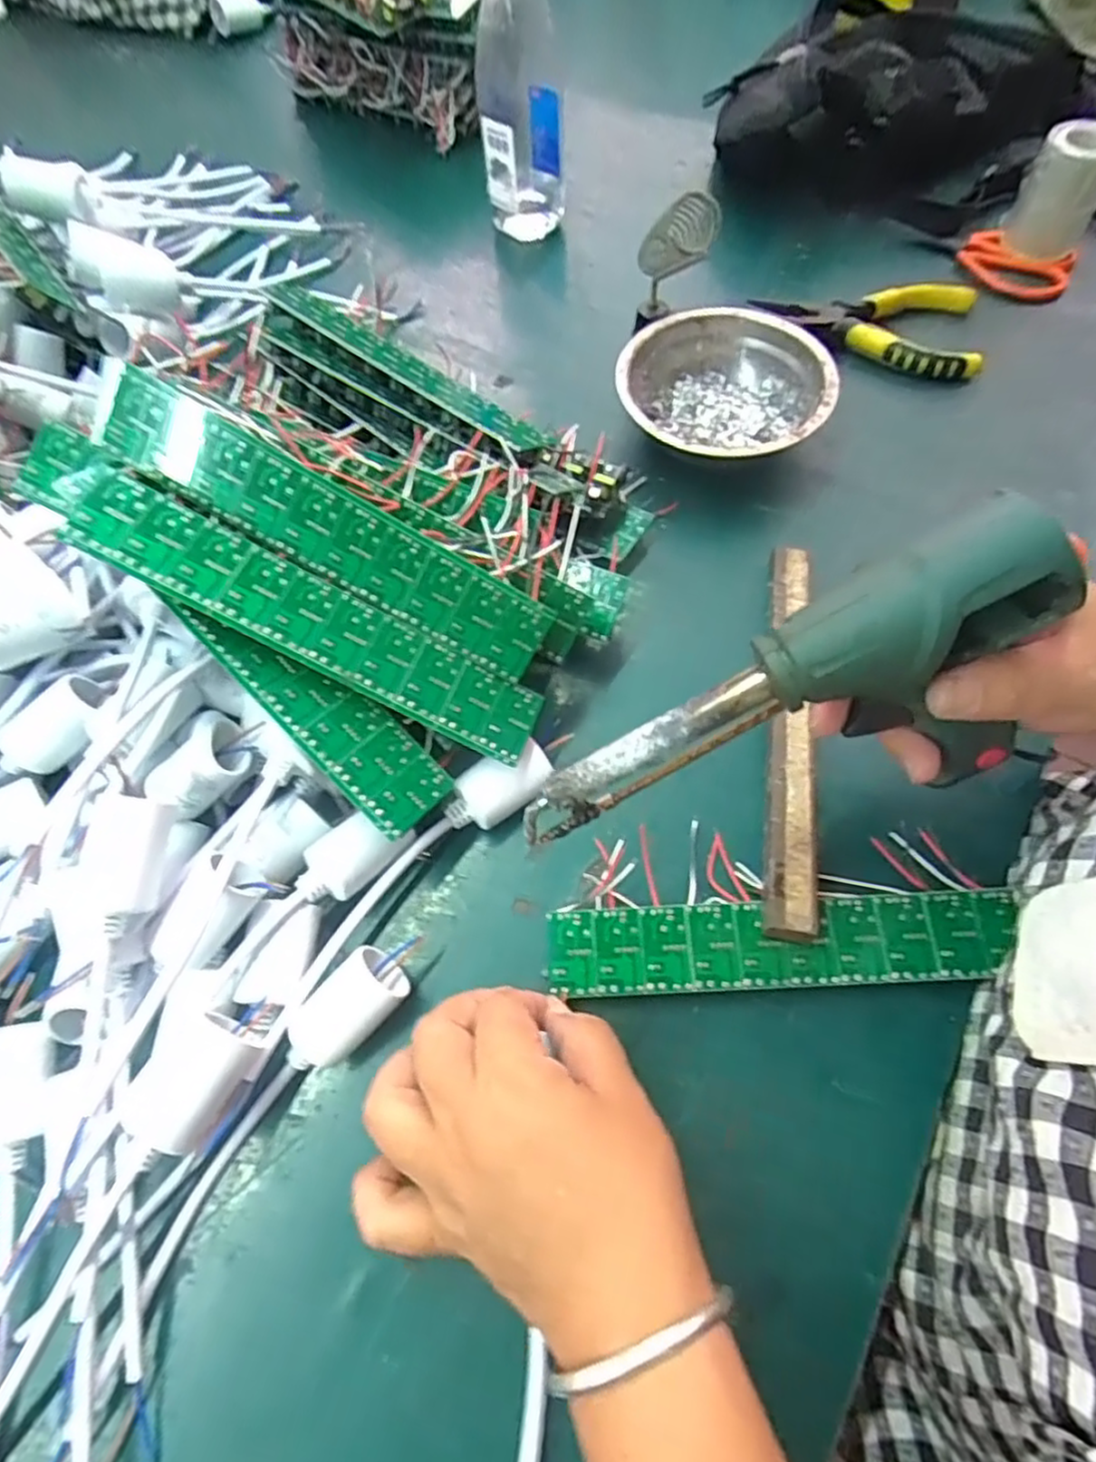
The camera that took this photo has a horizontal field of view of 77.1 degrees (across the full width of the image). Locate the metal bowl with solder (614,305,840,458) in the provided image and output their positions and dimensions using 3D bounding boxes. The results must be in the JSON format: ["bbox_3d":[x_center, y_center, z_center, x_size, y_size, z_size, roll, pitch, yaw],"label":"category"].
[{"bbox_3d":[0.108,-0.211,0.436,0.124,0.046,0.121,-1,64,2],"label":"metal bowl with solder"}]

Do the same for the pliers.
[{"bbox_3d":[0.218,-0.272,0.470,0.143,0.027,0.069,4,65,4],"label":"pliers"}]

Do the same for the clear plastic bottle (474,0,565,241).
[{"bbox_3d":[-0.021,-0.471,0.490,0.062,0.202,0.066,-5,64,0],"label":"clear plastic bottle"}]

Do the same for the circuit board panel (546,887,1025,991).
[{"bbox_3d":[0.099,0.090,0.296,0.194,0.005,0.035,-3,64,3],"label":"circuit board panel"}]

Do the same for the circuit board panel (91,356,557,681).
[{"bbox_3d":[-0.095,-0.089,0.306,0.204,0.012,0.040,29,107,-8],"label":"circuit board panel"}]

